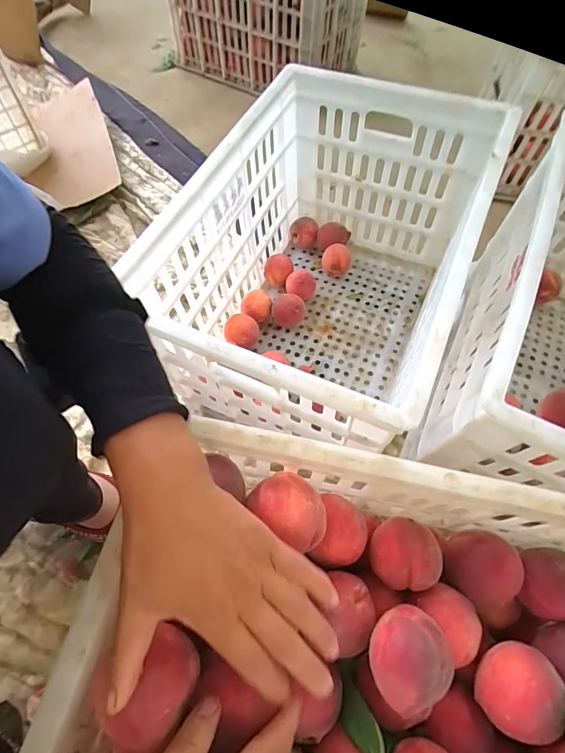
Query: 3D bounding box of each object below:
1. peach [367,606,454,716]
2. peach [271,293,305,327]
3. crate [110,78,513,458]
[{"bbox_3d":[0.102,0.226,0.309,0.068,0.059,0.073,-21,65,-12],"label":"peach"},{"bbox_3d":[0.010,-0.119,0.707,0.060,0.061,0.053,5,63,0],"label":"peach"},{"bbox_3d":[0.062,-0.171,0.592,0.345,0.312,0.540,23,64,9],"label":"crate"}]

